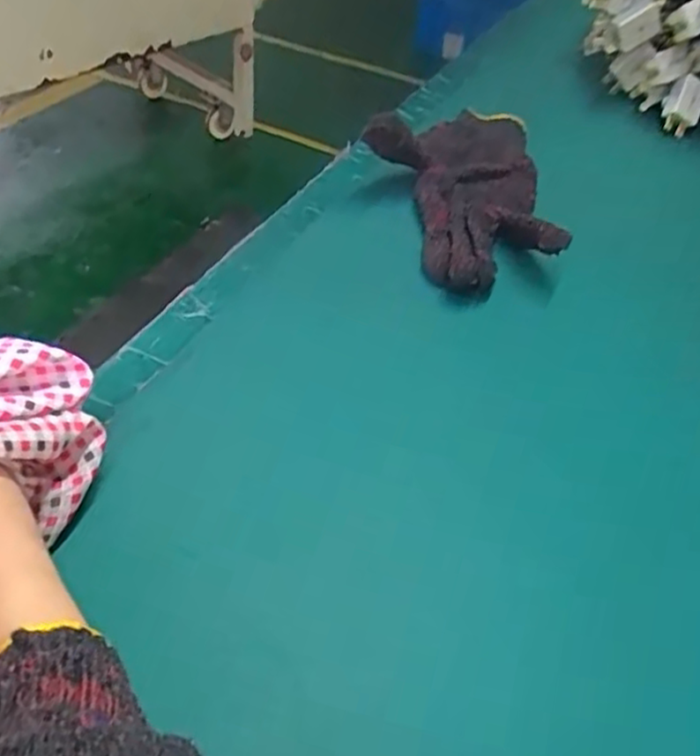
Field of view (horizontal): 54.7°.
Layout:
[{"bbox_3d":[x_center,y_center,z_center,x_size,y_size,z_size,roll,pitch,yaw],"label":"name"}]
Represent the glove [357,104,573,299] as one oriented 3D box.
[{"bbox_3d":[0.097,-0.142,0.492,0.140,0.043,0.179,-15,51,-18],"label":"glove"}]

